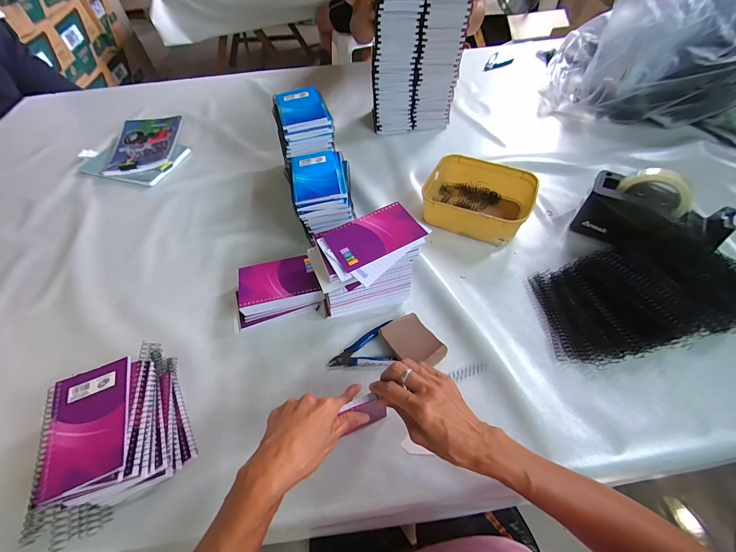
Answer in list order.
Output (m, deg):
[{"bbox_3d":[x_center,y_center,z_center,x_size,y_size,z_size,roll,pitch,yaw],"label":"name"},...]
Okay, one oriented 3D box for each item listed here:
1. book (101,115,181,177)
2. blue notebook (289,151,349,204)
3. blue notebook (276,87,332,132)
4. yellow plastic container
[{"bbox_3d":[-0.575,-0.347,0.822,0.151,0.011,0.231,-10,56,-3],"label":"book"},{"bbox_3d":[-0.090,-0.182,0.565,0.091,0.012,0.127,-11,53,-5],"label":"blue notebook"},{"bbox_3d":[-0.126,-0.320,0.603,0.089,0.014,0.128,-16,54,-9],"label":"blue notebook"},{"bbox_3d":[0.213,-0.152,0.622,0.189,0.065,0.162,20,57,17],"label":"yellow plastic container"}]

